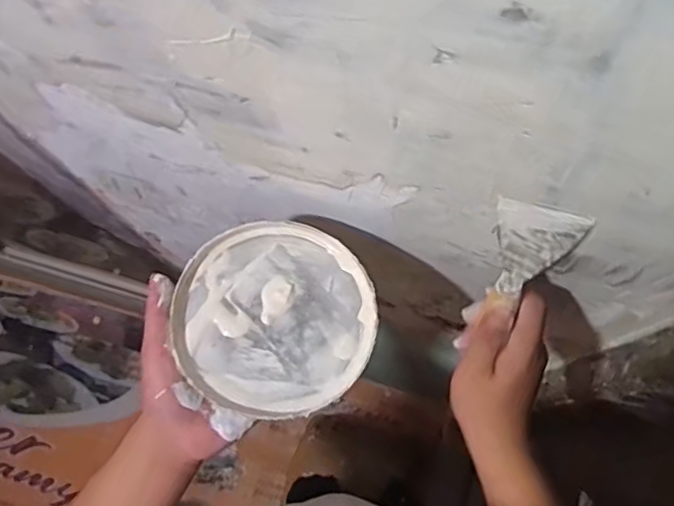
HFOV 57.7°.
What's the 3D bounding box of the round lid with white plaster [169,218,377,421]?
[{"bbox_3d":[-0.047,0.047,0.465,0.145,0.020,0.146,2,75,2],"label":"round lid with white plaster"}]

